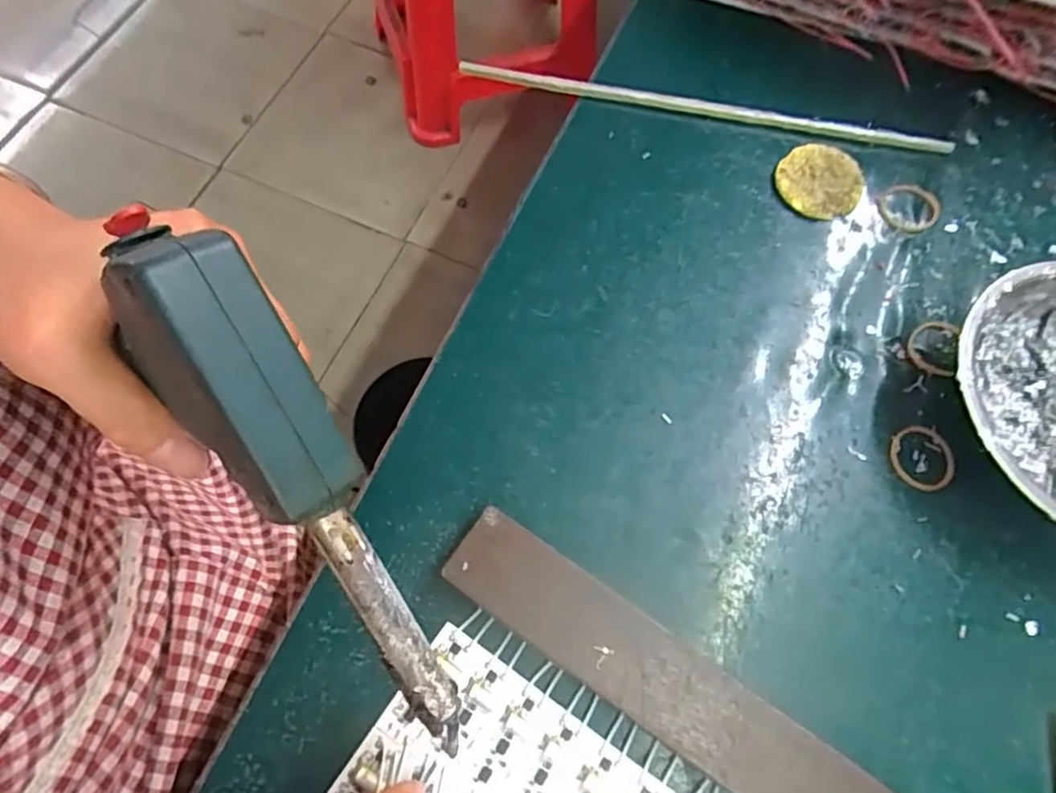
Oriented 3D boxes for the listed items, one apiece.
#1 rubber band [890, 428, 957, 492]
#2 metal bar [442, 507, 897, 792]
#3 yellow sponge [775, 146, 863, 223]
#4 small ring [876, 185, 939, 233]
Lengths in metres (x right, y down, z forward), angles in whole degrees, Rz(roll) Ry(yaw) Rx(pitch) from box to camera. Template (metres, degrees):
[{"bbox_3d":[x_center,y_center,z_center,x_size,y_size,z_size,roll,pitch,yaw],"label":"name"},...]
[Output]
[{"bbox_3d":[0.180,0.027,0.285,0.029,0.004,0.029,1,70,-2],"label":"rubber band"},{"bbox_3d":[0.056,0.114,0.242,0.196,0.017,0.035,34,72,9],"label":"metal bar"},{"bbox_3d":[0.155,-0.114,0.332,0.043,0.007,0.042,-38,76,-15],"label":"yellow sponge"},{"bbox_3d":[0.201,-0.100,0.329,0.033,0.004,0.029,-37,76,-15],"label":"small ring"}]

